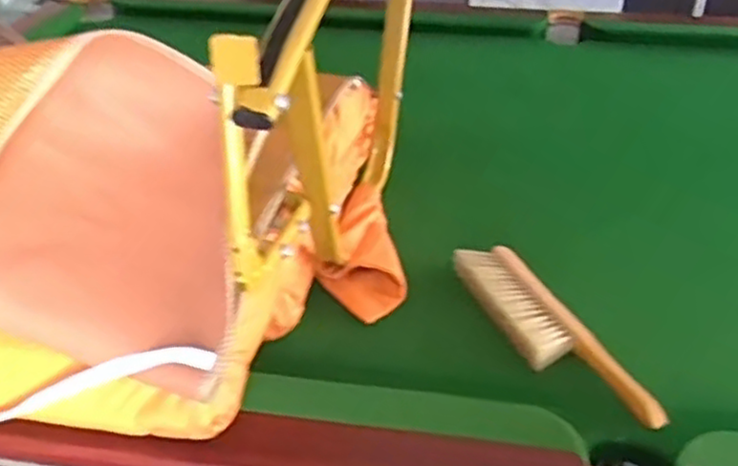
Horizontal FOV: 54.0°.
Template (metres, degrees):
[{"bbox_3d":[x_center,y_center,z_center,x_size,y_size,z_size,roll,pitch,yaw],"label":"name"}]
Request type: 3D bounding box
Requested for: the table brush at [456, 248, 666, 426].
[{"bbox_3d":[0.244,0.136,0.973,0.095,0.037,0.357,-15,38,-19],"label":"table brush"}]

